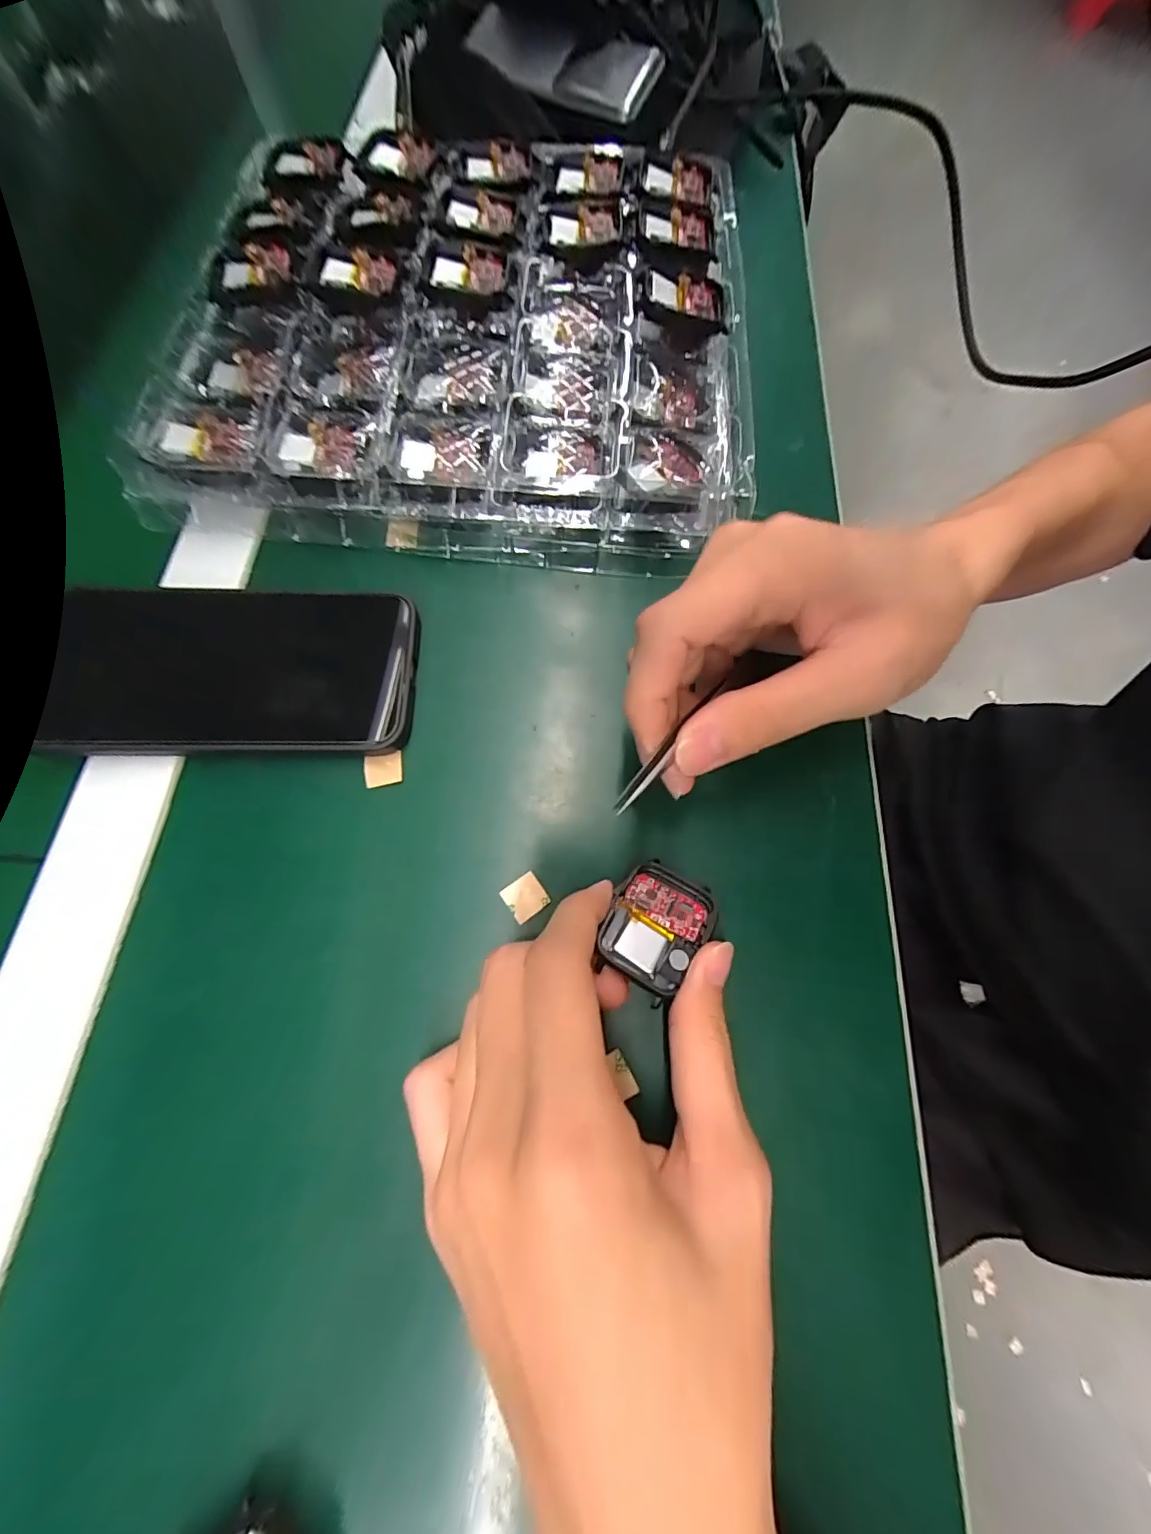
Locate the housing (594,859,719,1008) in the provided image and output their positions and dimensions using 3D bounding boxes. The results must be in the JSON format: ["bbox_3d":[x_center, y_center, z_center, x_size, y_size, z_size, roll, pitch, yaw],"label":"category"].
[{"bbox_3d":[0.030,0.060,0.189,0.036,0.012,0.044,35,62,16],"label":"housing"}]

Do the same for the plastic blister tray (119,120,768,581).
[{"bbox_3d":[-0.058,-0.234,0.266,0.290,0.044,0.271,2,71,1],"label":"plastic blister tray"}]

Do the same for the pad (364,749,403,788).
[{"bbox_3d":[-0.082,0.001,0.211,0.016,0.004,0.015,-12,72,-4],"label":"pad"}]

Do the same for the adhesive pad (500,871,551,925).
[{"bbox_3d":[-0.020,0.051,0.196,0.015,0.004,0.015,-35,75,-11],"label":"adhesive pad"}]

